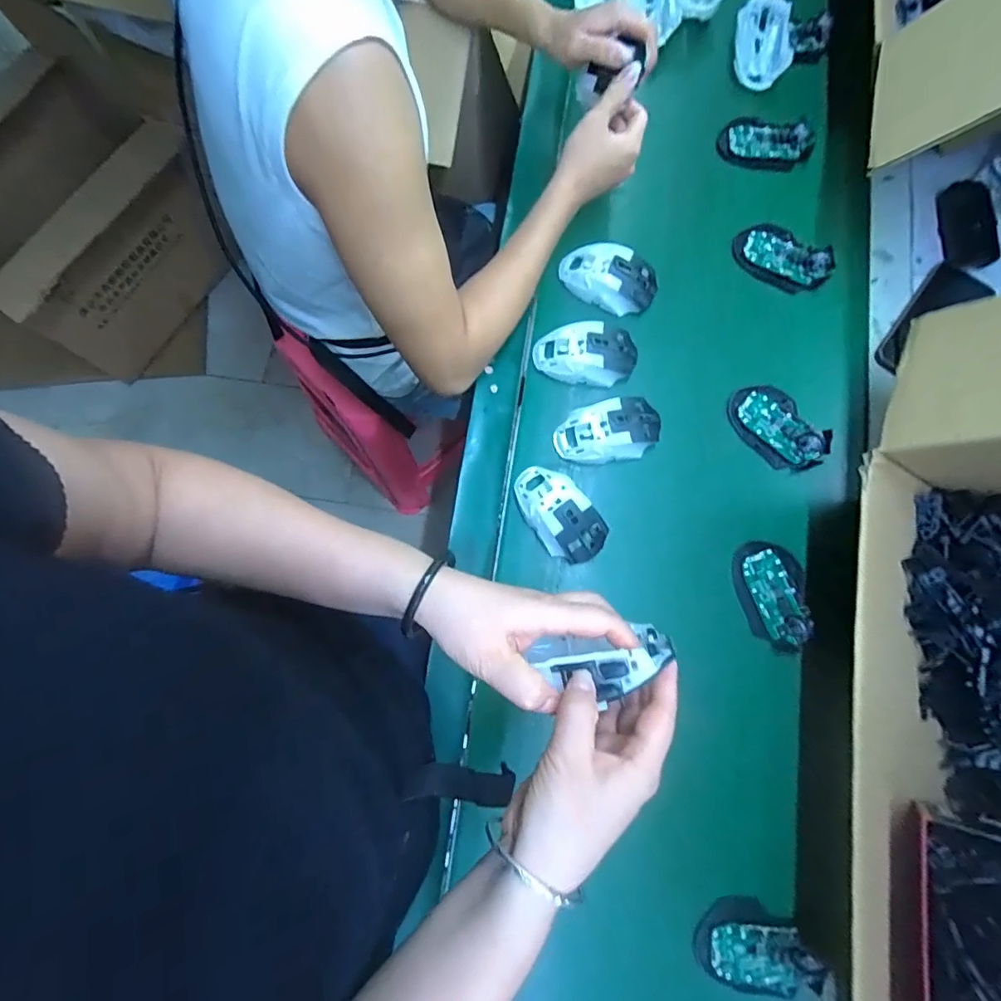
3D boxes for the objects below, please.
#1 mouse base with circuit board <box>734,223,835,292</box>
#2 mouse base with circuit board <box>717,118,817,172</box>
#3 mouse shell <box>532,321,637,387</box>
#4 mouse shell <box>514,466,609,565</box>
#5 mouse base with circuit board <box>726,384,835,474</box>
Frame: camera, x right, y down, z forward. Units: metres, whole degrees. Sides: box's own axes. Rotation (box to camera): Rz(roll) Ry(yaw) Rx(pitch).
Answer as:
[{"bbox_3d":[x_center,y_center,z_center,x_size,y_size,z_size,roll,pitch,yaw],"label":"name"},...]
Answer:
[{"bbox_3d":[0.344,-0.298,0.619,0.114,0.016,0.066,34,81,6],"label":"mouse base with circuit board"},{"bbox_3d":[0.339,-0.458,0.650,0.117,0.015,0.060,12,79,2],"label":"mouse base with circuit board"},{"bbox_3d":[0.099,-0.167,0.583,0.114,0.033,0.062,-2,79,-1],"label":"mouse shell"},{"bbox_3d":[0.063,0.013,0.549,0.063,0.038,0.114,-34,81,-6],"label":"mouse shell"},{"bbox_3d":[0.315,-0.083,0.580,0.069,0.016,0.114,-42,82,-8],"label":"mouse base with circuit board"}]

